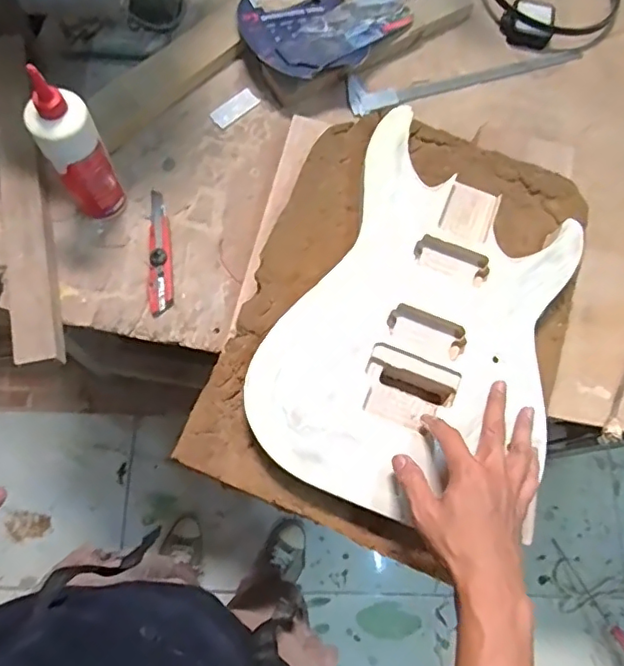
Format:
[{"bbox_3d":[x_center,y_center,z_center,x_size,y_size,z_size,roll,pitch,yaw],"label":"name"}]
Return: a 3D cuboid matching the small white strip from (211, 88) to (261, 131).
[{"bbox_3d":[-0.115,-0.333,0.829,0.073,0.004,0.033,-41,80,-13],"label":"small white strip"}]

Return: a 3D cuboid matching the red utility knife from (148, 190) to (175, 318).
[{"bbox_3d":[-0.204,-0.112,0.752,0.031,0.021,0.180,-4,75,-4],"label":"red utility knife"}]

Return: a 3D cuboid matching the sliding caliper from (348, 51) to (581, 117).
[{"bbox_3d":[0.235,-0.407,0.874,0.374,0.007,0.058,-17,86,-7],"label":"sliding caliper"}]

